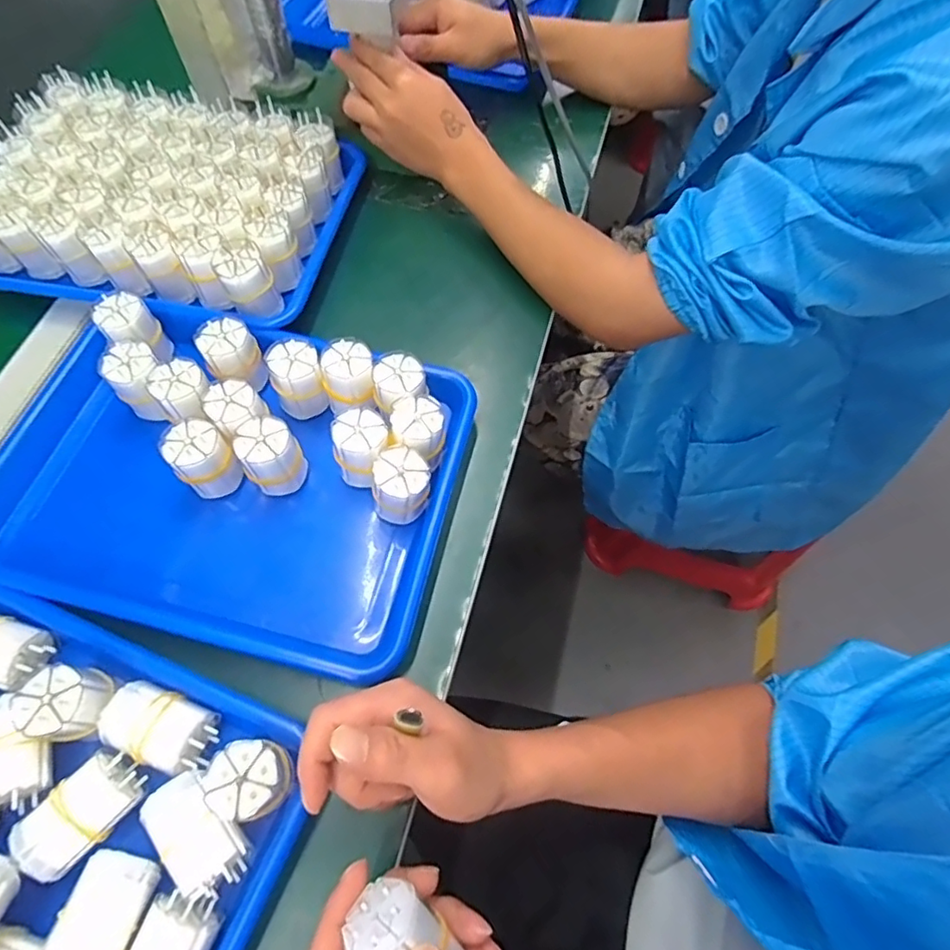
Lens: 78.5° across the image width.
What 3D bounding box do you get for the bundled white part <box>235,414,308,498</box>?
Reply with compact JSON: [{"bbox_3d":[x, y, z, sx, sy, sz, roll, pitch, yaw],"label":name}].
[{"bbox_3d":[-0.149,-0.012,0.432,0.040,0.061,0.039,0,64,1],"label":"bundled white part"}]

